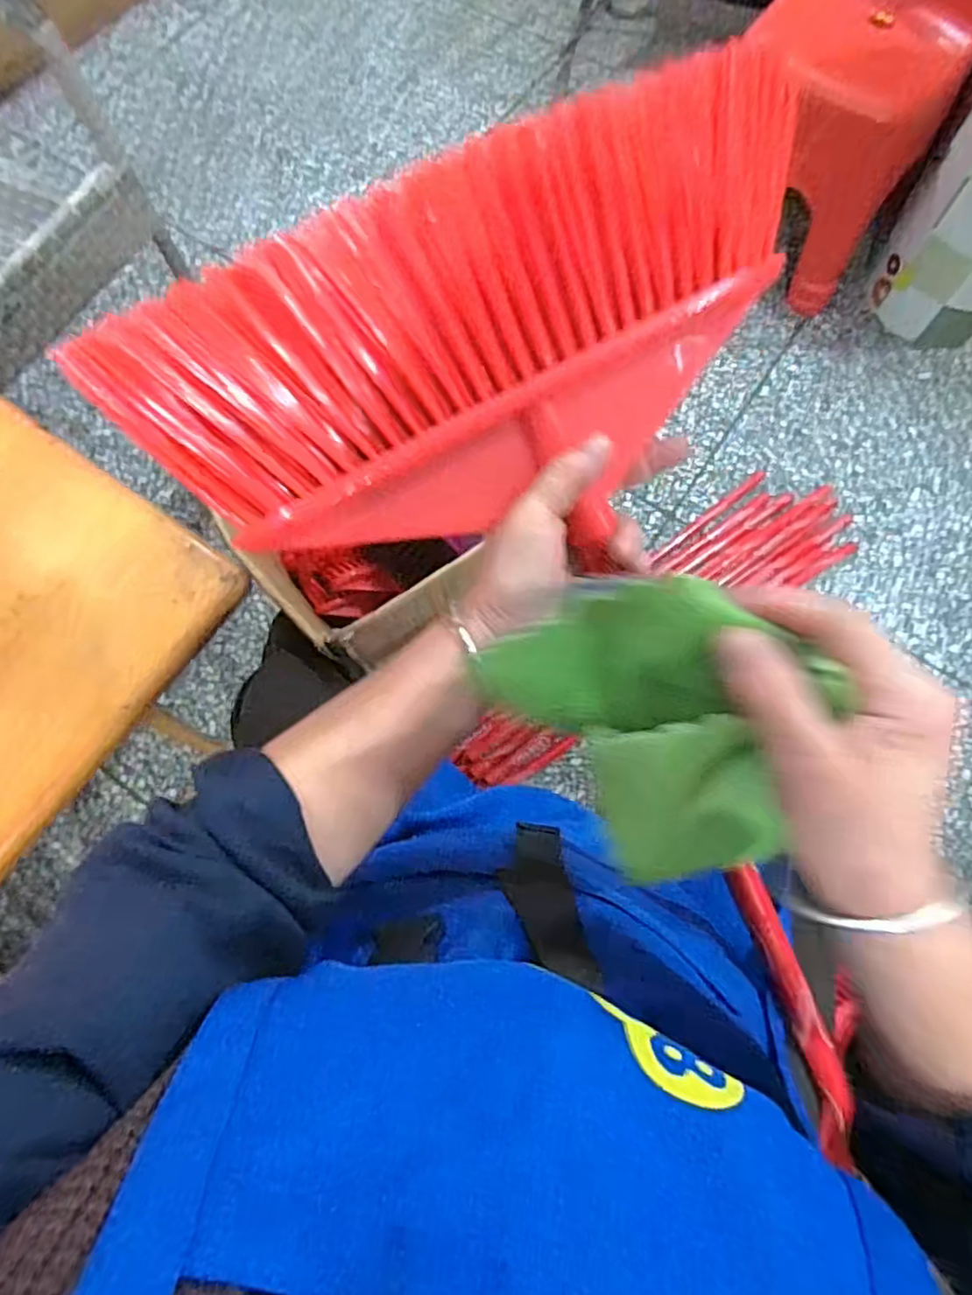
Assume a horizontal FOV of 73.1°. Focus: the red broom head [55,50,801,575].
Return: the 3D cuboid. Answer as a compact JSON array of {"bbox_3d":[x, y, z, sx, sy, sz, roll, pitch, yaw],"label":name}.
[{"bbox_3d":[0.000,-0.141,0.322,0.322,0.050,0.160,-28,116,-10],"label":"red broom head"}]

